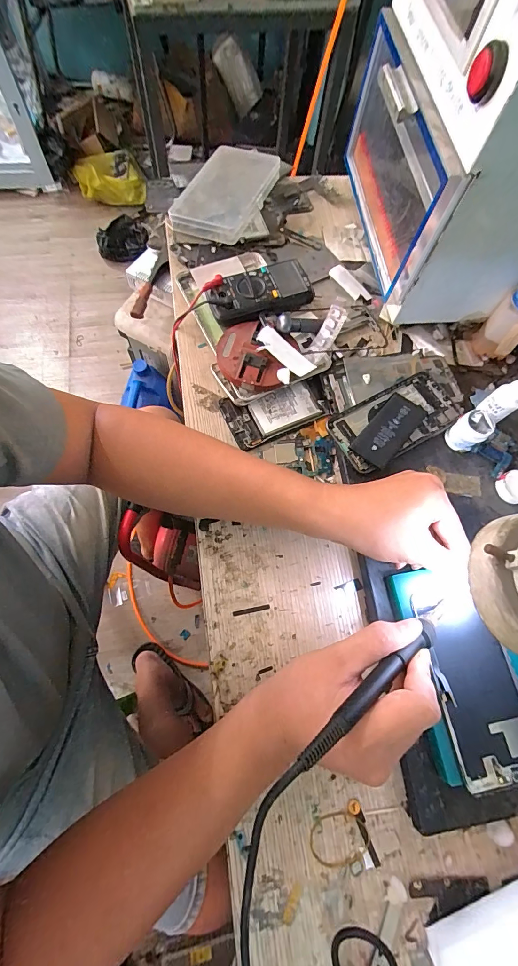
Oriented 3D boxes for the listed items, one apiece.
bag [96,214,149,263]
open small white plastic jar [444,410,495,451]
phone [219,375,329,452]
[{"bbox_3d":[-0.548,-0.983,1.448,0.199,0.105,0.147,-28,75,-14],"label":"bag"},{"bbox_3d":[0.228,-0.056,0.395,0.032,0.036,0.033,2,70,-5],"label":"open small white plastic jar"},{"bbox_3d":[0.022,-0.087,0.428,0.121,0.006,0.066,-20,74,-12],"label":"phone"}]

